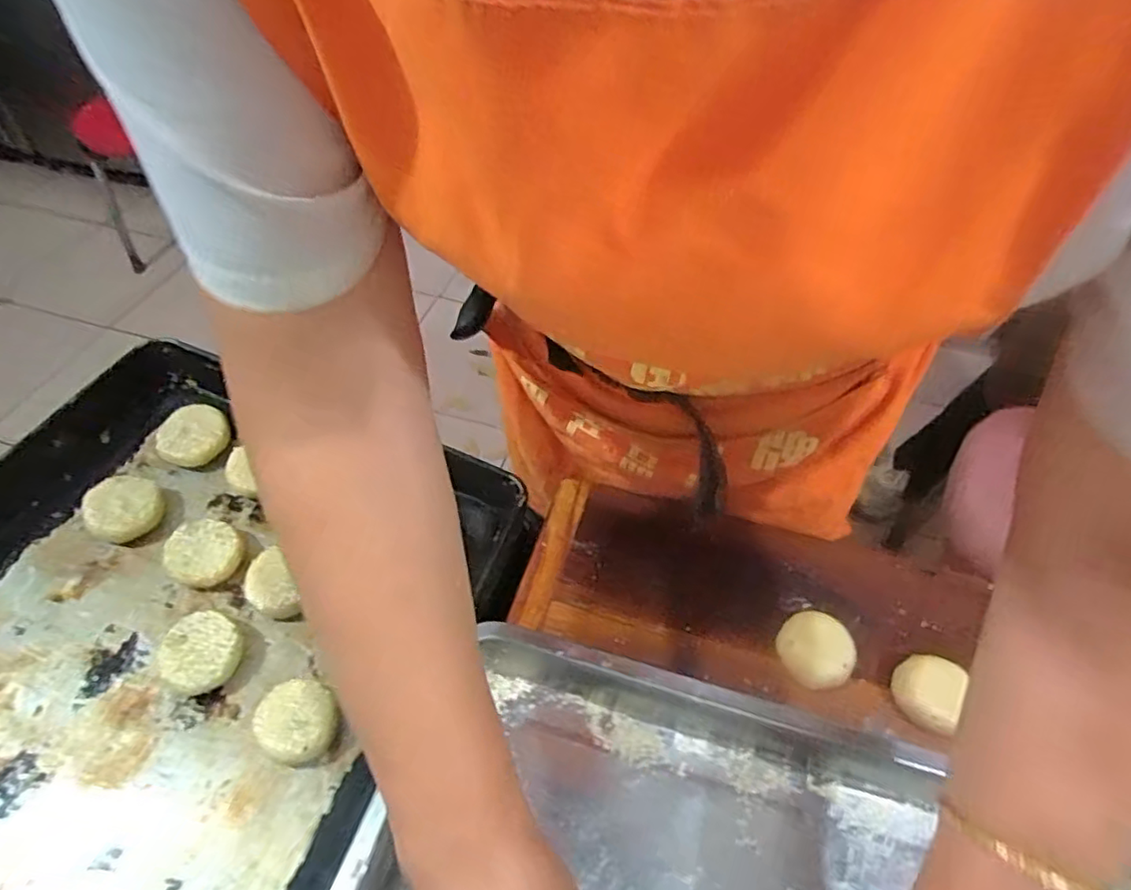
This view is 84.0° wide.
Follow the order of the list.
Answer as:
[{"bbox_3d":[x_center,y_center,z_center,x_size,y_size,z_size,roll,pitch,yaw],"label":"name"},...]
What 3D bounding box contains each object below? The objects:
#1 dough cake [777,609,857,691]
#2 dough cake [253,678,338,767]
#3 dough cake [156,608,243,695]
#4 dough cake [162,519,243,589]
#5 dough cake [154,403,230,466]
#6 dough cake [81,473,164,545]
[{"bbox_3d":[0.188,0.158,0.478,0.052,0.031,0.055,23,55,18],"label":"dough cake"},{"bbox_3d":[-0.191,0.198,0.450,0.051,0.024,0.054,0,51,0],"label":"dough cake"},{"bbox_3d":[-0.273,0.159,0.474,0.056,0.027,0.054,32,58,23],"label":"dough cake"},{"bbox_3d":[-0.299,0.088,0.518,0.051,0.022,0.054,0,51,0],"label":"dough cake"},{"bbox_3d":[-0.340,-0.009,0.575,0.054,0.010,0.058,7,64,-15],"label":"dough cake"},{"bbox_3d":[-0.371,0.049,0.525,0.051,0.027,0.057,20,54,15],"label":"dough cake"}]

